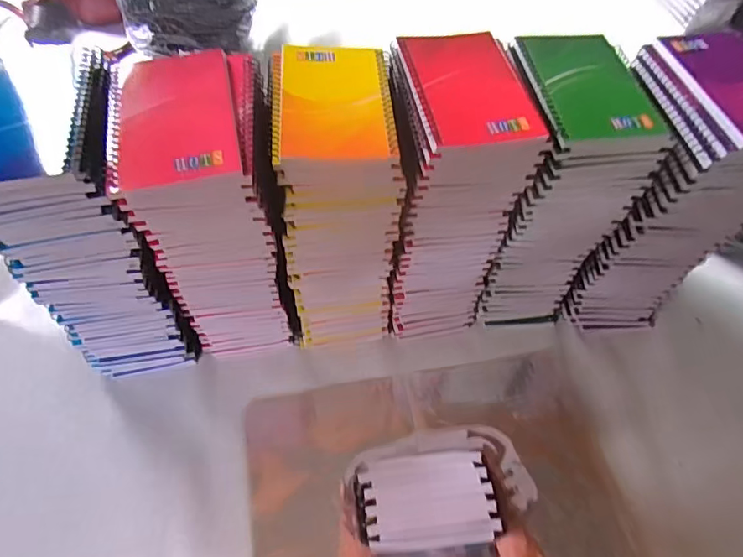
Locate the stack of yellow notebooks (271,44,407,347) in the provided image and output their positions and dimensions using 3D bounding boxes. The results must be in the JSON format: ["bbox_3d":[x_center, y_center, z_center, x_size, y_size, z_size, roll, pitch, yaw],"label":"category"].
[{"bbox_3d":[-0.036,-0.058,0.491,0.093,0.259,0.136,-8,58,-9],"label":"stack of yellow notebooks"}]

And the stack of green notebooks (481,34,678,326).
[{"bbox_3d":[0.163,-0.080,0.509,0.101,0.258,0.136,-3,57,-6],"label":"stack of green notebooks"}]

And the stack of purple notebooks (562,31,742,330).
[{"bbox_3d":[0.266,-0.071,0.507,0.108,0.276,0.125,2,57,-3],"label":"stack of purple notebooks"}]

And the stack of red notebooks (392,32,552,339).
[{"bbox_3d":[0.064,-0.068,0.494,0.092,0.264,0.130,-4,57,-7],"label":"stack of red notebooks"}]

